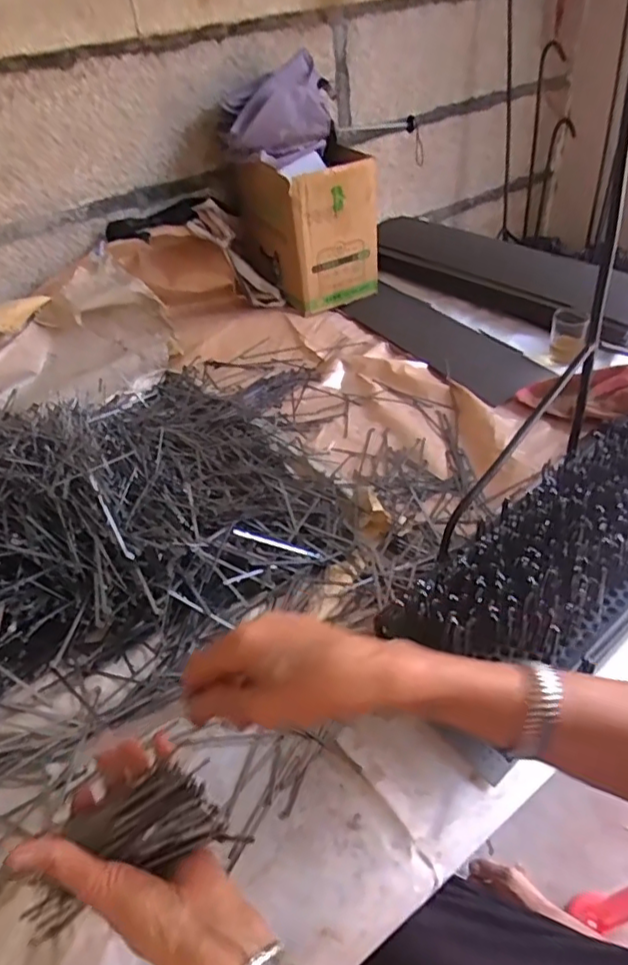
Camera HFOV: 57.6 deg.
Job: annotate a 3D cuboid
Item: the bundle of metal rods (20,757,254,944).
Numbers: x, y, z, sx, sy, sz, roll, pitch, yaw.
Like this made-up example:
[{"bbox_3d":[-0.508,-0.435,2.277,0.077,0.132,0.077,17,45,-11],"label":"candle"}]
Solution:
[{"bbox_3d":[-0.127,0.238,0.384,0.150,0.026,0.068,-30,45,2],"label":"bundle of metal rods"}]

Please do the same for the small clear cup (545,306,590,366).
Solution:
[{"bbox_3d":[0.412,-0.241,0.934,0.062,0.077,0.064,12,45,20],"label":"small clear cup"}]

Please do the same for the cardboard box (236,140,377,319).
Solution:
[{"bbox_3d":[-0.010,-0.511,1.118,0.188,0.228,0.269,-25,45,-19],"label":"cardboard box"}]

